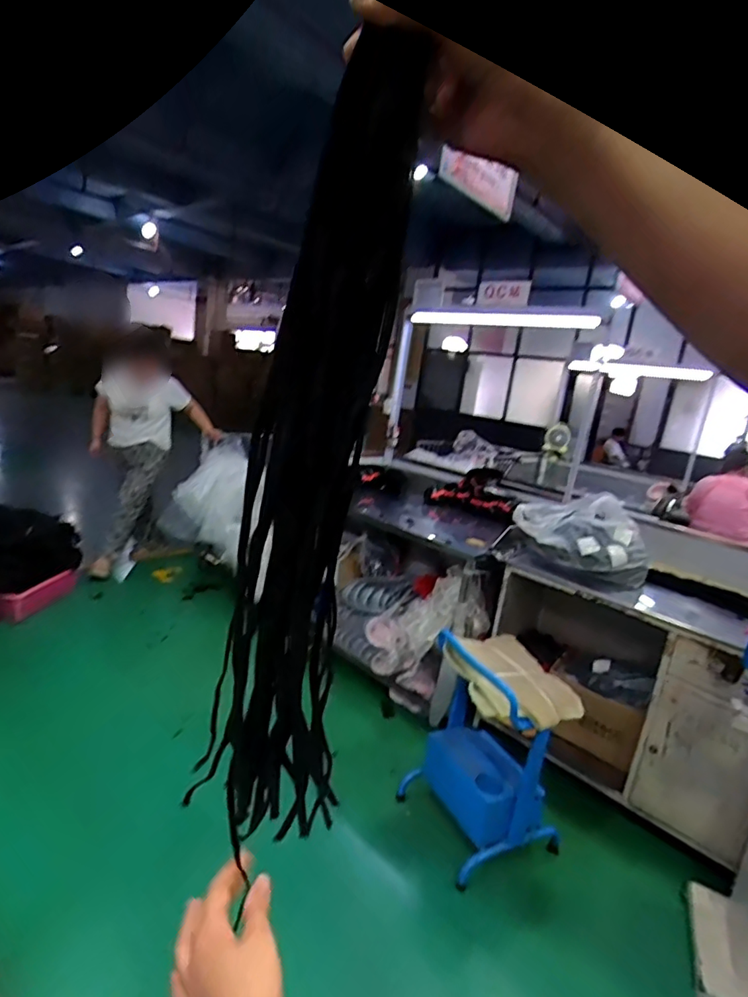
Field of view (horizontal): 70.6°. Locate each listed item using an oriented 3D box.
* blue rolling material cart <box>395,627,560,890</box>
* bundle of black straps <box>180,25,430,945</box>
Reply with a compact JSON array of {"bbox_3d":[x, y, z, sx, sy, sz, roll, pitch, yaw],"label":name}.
[{"bbox_3d":[0.368,0.763,1.724,0.395,0.599,0.444,2,14,-24],"label":"blue rolling material cart"},{"bbox_3d":[-0.040,-0.004,0.338,0.078,0.468,0.037,11,14,3],"label":"bundle of black straps"}]

